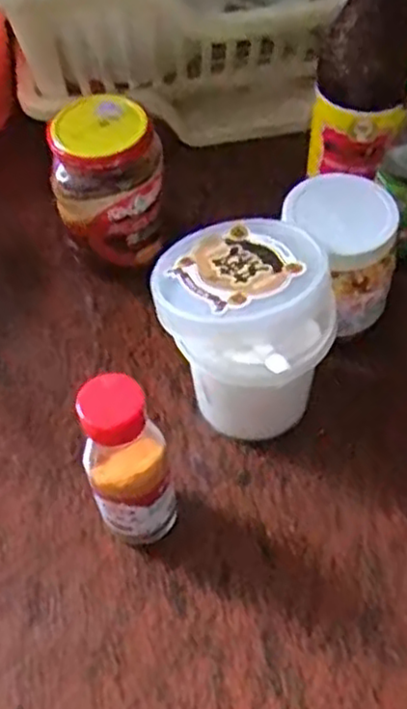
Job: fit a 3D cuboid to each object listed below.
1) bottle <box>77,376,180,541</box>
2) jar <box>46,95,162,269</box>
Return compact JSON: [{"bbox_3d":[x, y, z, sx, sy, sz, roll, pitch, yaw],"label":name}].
[{"bbox_3d":[-0.041,0.064,0.395,0.043,0.140,0.034,-12,55,-5],"label":"bottle"},{"bbox_3d":[-0.066,-0.124,0.512,0.072,0.097,0.066,-2,54,3],"label":"jar"}]

